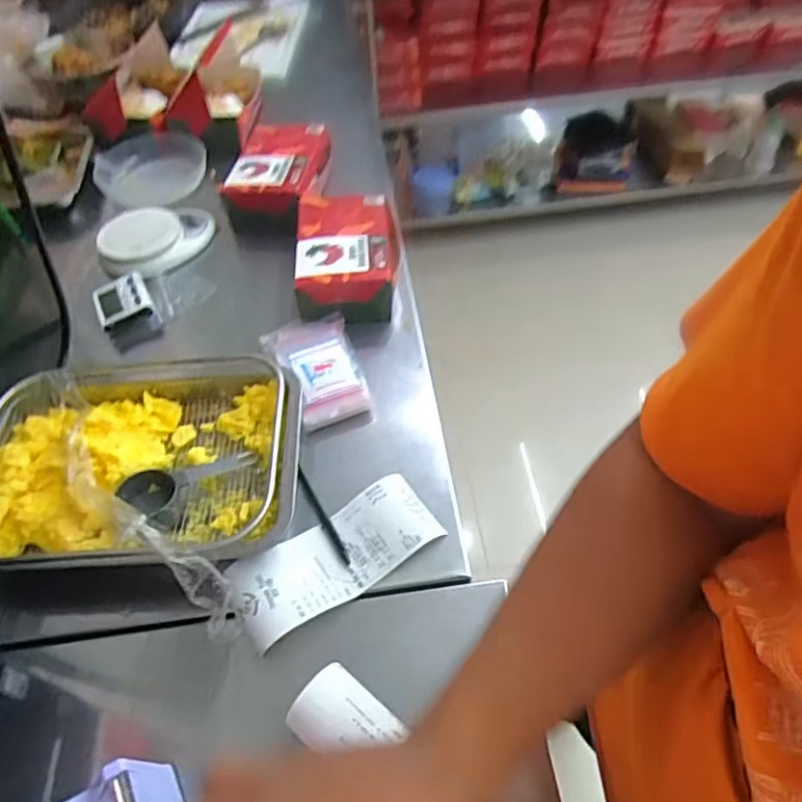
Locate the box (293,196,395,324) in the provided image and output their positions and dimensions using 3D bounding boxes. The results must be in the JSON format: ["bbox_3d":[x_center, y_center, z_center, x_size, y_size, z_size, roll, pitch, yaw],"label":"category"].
[{"bbox_3d":[-0.066,-0.186,0.753,0.122,0.055,0.190,-5,54,-1],"label":"box"}]

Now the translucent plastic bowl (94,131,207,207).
[{"bbox_3d":[-0.384,-0.363,0.926,0.171,0.034,0.150,-8,55,-3],"label":"translucent plastic bowl"}]

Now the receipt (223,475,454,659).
[{"bbox_3d":[-0.058,0.137,0.539,0.184,0.023,0.078,-31,59,-18],"label":"receipt"}]

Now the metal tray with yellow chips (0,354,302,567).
[{"bbox_3d":[-0.253,0.057,0.576,0.303,0.062,0.219,-1,55,2],"label":"metal tray with yellow chips"}]

